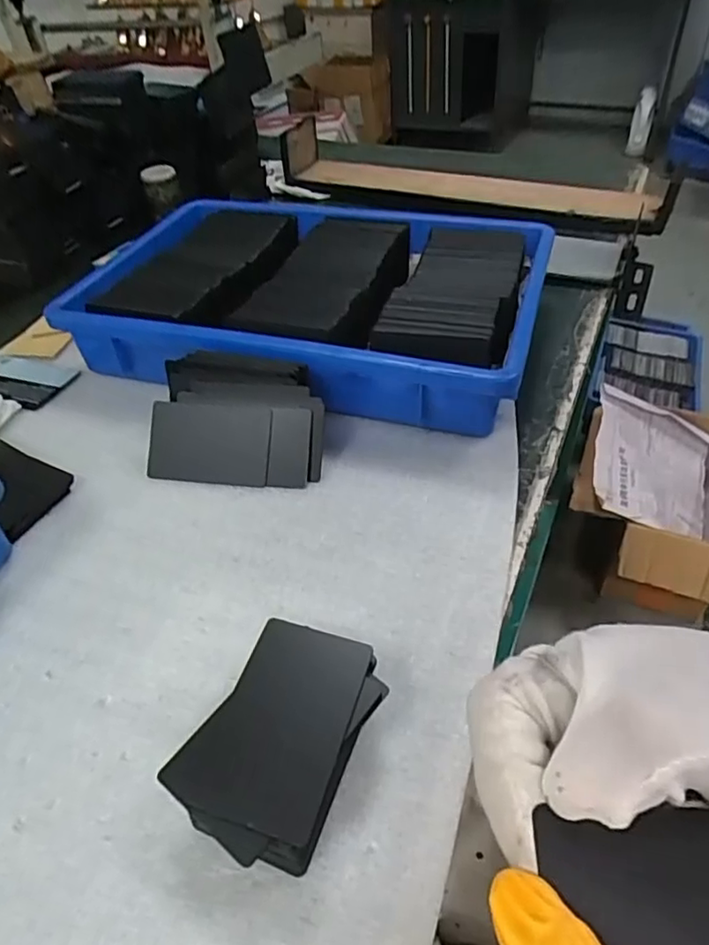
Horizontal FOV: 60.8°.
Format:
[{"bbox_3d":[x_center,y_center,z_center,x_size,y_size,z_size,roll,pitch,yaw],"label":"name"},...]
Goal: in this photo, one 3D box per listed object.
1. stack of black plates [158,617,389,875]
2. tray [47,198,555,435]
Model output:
[{"bbox_3d":[-0.030,0.120,0.270,0.065,0.036,0.093,20,50,21],"label":"stack of black plates"},{"bbox_3d":[-0.032,-0.144,0.511,0.356,0.064,0.250,11,47,14],"label":"tray"}]

